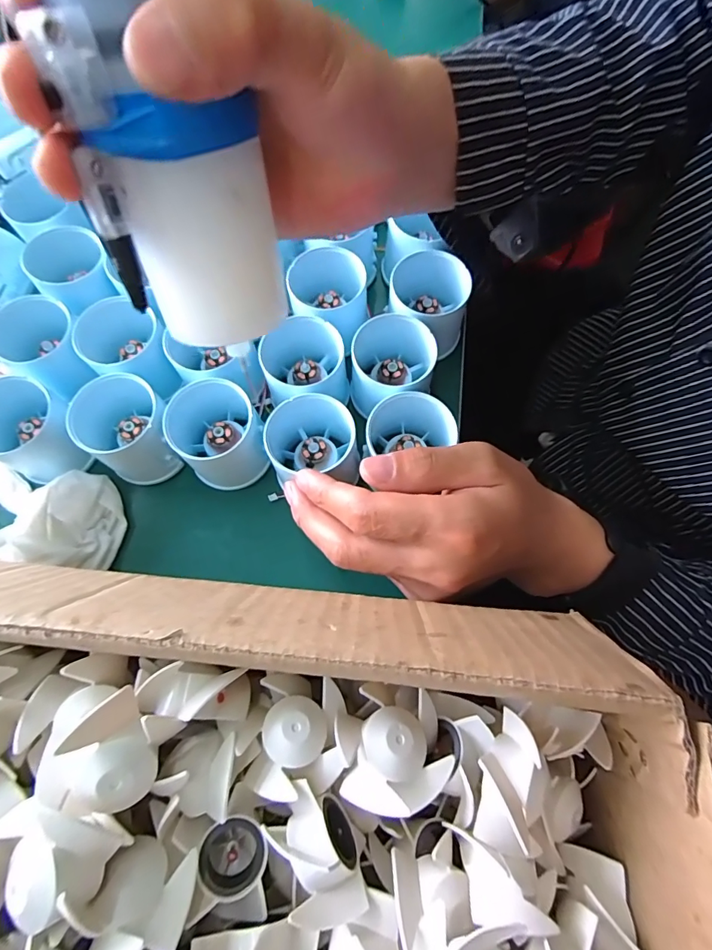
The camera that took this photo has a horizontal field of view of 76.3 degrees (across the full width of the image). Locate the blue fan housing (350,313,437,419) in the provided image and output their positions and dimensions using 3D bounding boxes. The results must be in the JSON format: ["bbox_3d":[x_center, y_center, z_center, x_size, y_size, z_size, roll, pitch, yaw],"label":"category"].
[{"bbox_3d":[0.024,-0.069,0.289,0.054,0.041,0.053,1,71,1],"label":"blue fan housing"}]

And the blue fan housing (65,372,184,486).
[{"bbox_3d":[-0.140,-0.025,0.282,0.054,0.048,0.053,0,71,0],"label":"blue fan housing"}]

